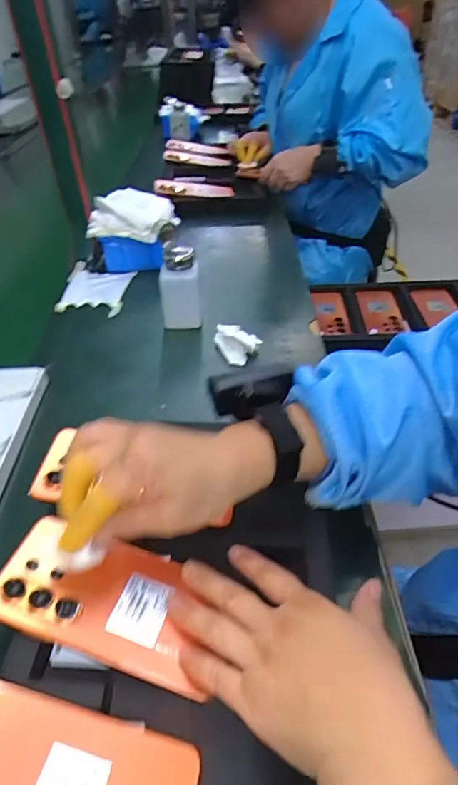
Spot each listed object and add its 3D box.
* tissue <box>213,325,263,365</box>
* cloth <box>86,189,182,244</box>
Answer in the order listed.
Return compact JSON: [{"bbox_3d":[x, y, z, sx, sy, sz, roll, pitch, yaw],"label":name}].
[{"bbox_3d":[0.008,-0.069,0.604,0.052,0.024,0.064,17,45,22],"label":"tissue"},{"bbox_3d":[-0.153,-0.294,0.756,0.131,0.053,0.112,3,41,8],"label":"cloth"}]

